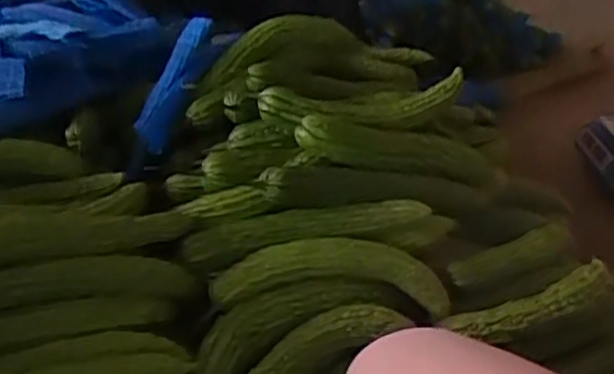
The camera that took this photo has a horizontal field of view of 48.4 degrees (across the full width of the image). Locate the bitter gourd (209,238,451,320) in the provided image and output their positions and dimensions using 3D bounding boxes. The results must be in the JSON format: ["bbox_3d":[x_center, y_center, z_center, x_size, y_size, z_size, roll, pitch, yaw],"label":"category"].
[{"bbox_3d":[0.025,0.094,0.725,0.249,0.068,0.043,-1,26,2],"label":"bitter gourd"}]

